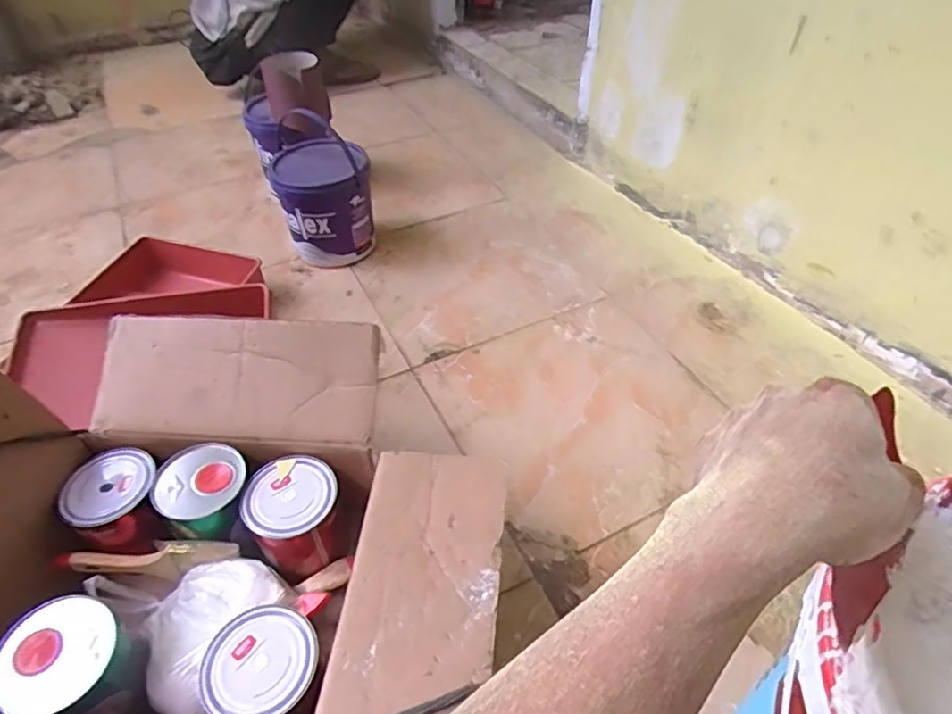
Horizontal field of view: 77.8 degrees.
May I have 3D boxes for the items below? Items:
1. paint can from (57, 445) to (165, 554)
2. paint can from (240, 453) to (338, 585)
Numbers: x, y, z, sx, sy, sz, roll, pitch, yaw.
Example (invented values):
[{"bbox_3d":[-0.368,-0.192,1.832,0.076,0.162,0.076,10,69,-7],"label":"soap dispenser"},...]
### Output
[{"bbox_3d":[-0.423,0.180,0.708,0.101,0.086,0.109,-8,45,-6],"label":"paint can"},{"bbox_3d":[-0.209,0.192,0.701,0.105,0.104,0.107,-19,47,-16],"label":"paint can"}]

